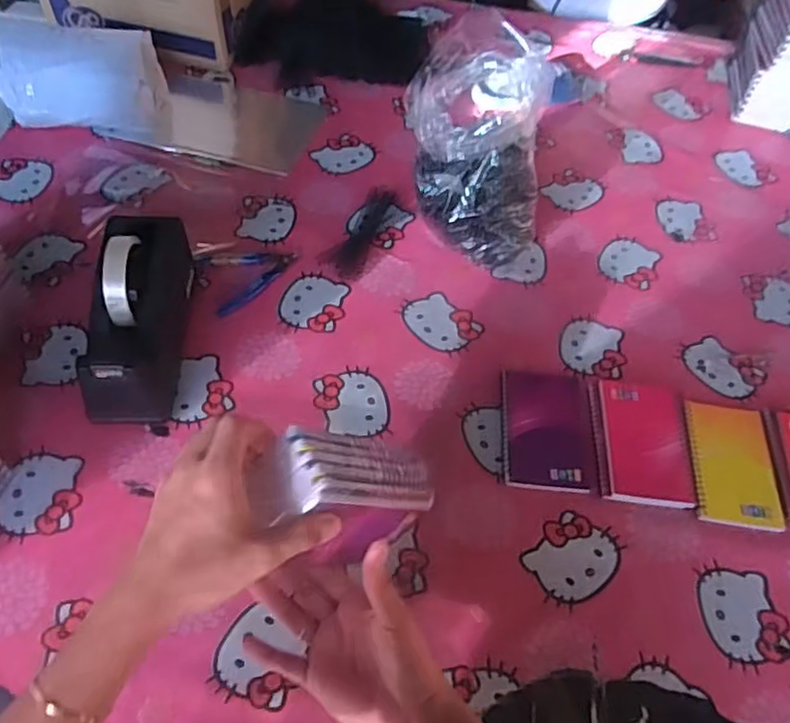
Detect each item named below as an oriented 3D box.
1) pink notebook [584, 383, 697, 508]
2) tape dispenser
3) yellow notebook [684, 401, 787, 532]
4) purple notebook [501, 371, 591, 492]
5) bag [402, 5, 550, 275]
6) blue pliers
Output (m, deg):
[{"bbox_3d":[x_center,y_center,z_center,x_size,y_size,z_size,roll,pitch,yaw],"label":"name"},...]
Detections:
[{"bbox_3d":[0.246,0.078,0.665,0.092,0.014,0.133,6,54,-1],"label":"pink notebook"},{"bbox_3d":[-0.251,-0.053,0.658,0.075,0.111,0.217,2,54,-4],"label":"tape dispenser"},{"bbox_3d":[0.337,0.100,0.657,0.082,0.012,0.131,8,60,-1],"label":"yellow notebook"},{"bbox_3d":[0.152,0.066,0.672,0.082,0.014,0.132,6,54,-2],"label":"purple notebook"},{"bbox_3d":[0.091,-0.235,0.760,0.161,0.209,0.160,3,54,-4],"label":"bag"},{"bbox_3d":[-0.166,-0.104,0.769,0.105,0.007,0.088,-20,59,-18],"label":"blue pliers"}]

